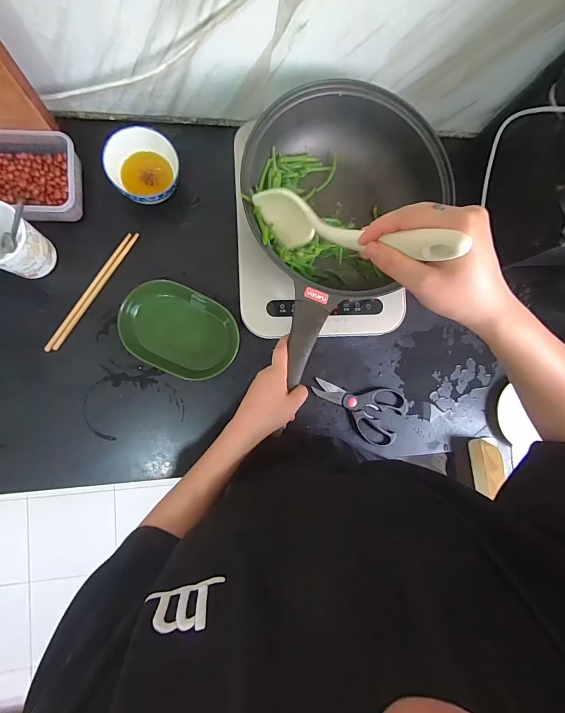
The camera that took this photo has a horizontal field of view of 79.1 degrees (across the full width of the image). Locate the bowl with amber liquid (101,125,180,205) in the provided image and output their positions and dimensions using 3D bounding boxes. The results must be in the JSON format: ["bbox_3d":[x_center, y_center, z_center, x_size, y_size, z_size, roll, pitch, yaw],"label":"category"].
[{"bbox_3d":[-0.224,-0.300,0.562,0.108,0.068,0.112,0,88,-8],"label":"bowl with amber liquid"}]

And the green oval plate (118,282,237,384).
[{"bbox_3d":[-0.171,-0.041,0.576,0.189,0.036,0.136,27,84,-7],"label":"green oval plate"}]

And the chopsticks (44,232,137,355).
[{"bbox_3d":[-0.316,-0.109,0.571,0.022,0.005,0.233,32,84,-6],"label":"chopsticks"}]

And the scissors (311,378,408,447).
[{"bbox_3d":[0.142,0.086,0.628,0.176,0.007,0.102,29,84,-6],"label":"scissors"}]

